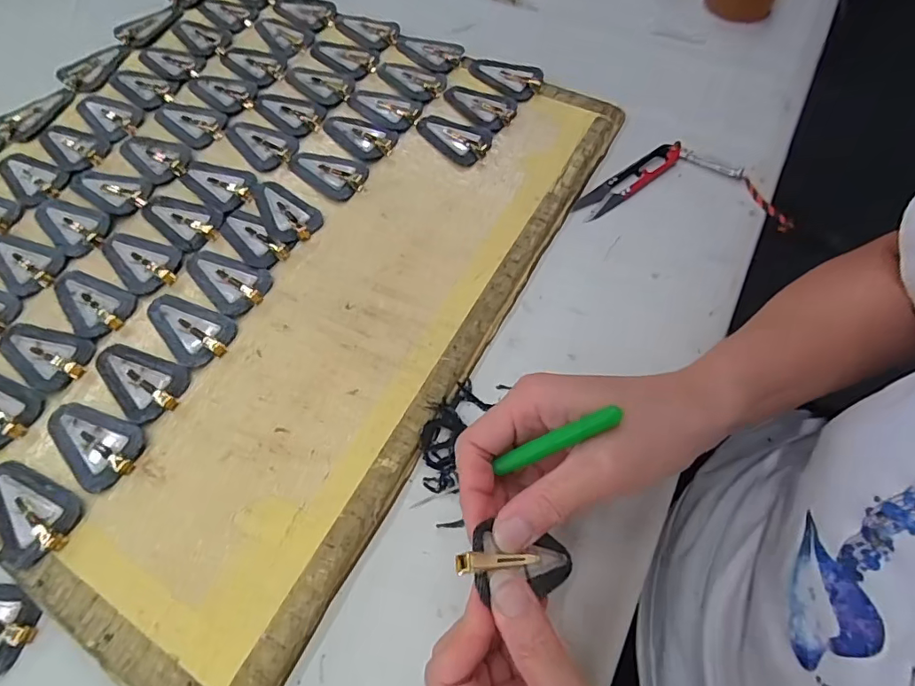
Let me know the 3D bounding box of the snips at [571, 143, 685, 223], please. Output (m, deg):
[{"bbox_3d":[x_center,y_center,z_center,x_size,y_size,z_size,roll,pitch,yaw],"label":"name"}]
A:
[{"bbox_3d":[0.139,-0.132,0.407,0.110,0.007,0.023,-35,69,-17],"label":"snips"}]

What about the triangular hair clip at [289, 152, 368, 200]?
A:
[{"bbox_3d":[-0.105,-0.138,0.405,0.064,0.008,0.038,24,65,10],"label":"triangular hair clip"}]

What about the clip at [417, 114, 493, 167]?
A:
[{"bbox_3d":[-0.005,-0.171,0.418,0.067,0.008,0.039,23,65,10],"label":"clip"}]

